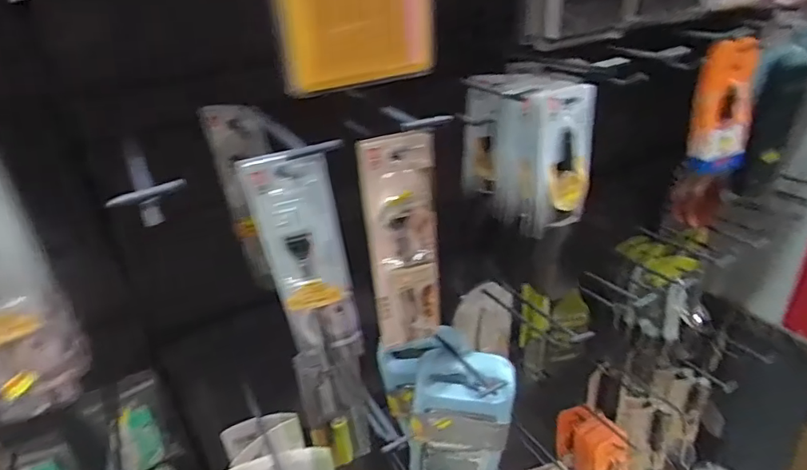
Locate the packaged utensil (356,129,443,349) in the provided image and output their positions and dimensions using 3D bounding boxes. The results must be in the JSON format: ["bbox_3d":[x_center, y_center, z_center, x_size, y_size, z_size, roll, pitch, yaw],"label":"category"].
[{"bbox_3d":[0.001,0.014,0.510,0.070,0.233,0.026,-9,30,-7],"label":"packaged utensil"}]

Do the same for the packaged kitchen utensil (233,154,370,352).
[{"bbox_3d":[-0.089,0.027,0.489,0.076,0.215,0.018,-8,30,-6],"label":"packaged kitchen utensil"}]

